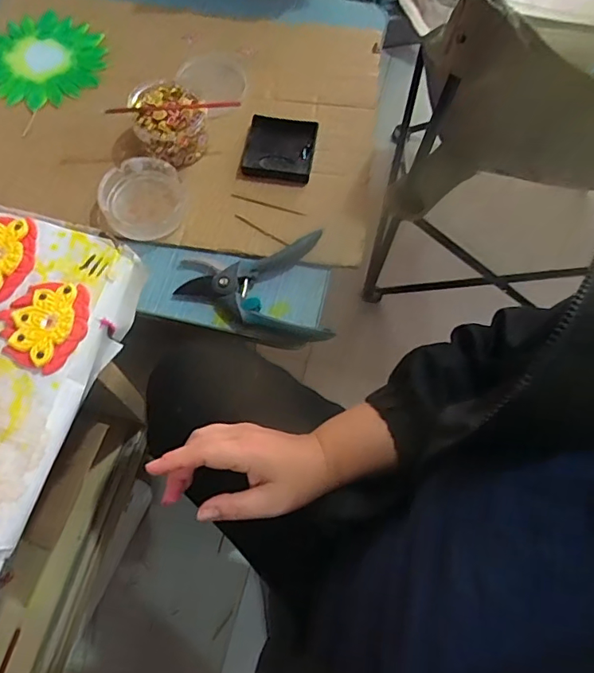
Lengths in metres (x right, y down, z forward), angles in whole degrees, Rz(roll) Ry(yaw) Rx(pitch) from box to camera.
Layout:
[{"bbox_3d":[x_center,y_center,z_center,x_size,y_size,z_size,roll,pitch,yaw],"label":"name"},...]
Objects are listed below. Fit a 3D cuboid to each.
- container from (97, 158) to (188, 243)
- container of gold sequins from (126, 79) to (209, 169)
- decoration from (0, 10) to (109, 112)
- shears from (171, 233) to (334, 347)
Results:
[{"bbox_3d":[-0.193,-0.176,0.643,0.096,0.039,0.102,1,68,-3],"label":"container"},{"bbox_3d":[-0.170,-0.281,0.676,0.092,0.049,0.100,-22,71,-11],"label":"container of gold sequins"},{"bbox_3d":[-0.364,-0.398,0.729,0.168,0.015,0.148,-41,76,-17],"label":"decoration"},{"bbox_3d":[-0.052,-0.049,0.606,0.170,0.028,0.129,-7,69,-6],"label":"shears"}]

